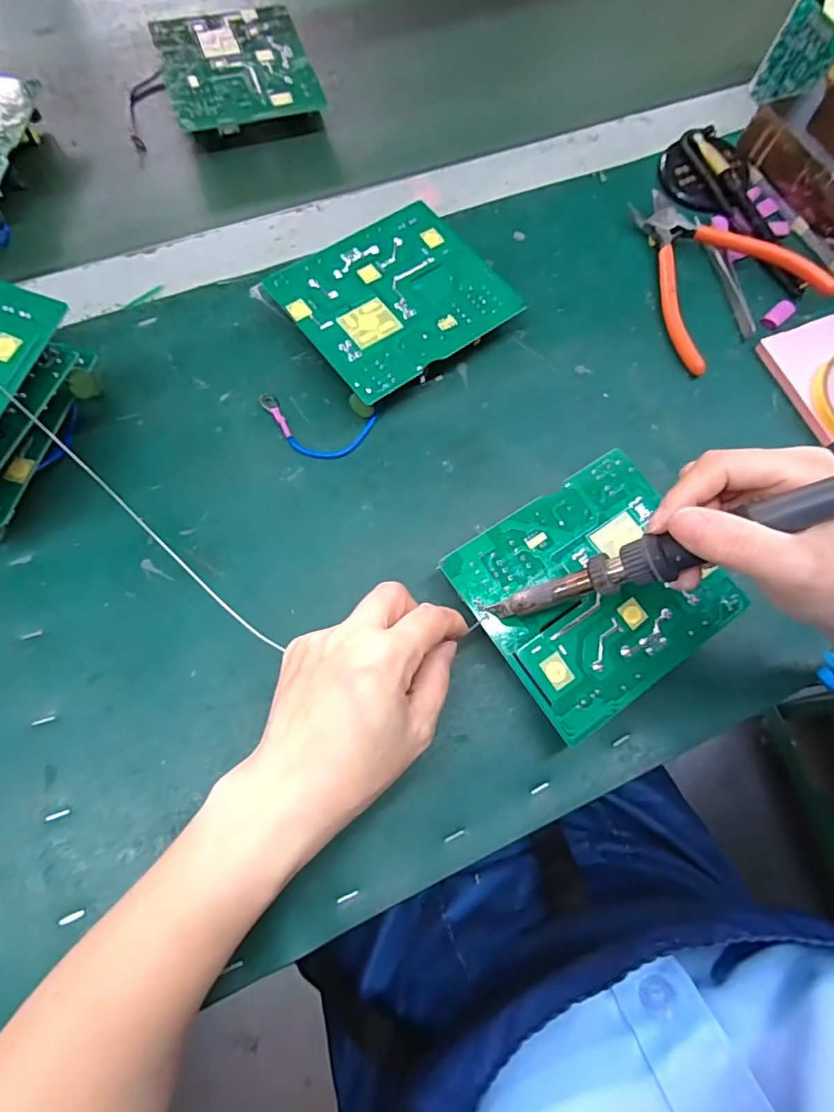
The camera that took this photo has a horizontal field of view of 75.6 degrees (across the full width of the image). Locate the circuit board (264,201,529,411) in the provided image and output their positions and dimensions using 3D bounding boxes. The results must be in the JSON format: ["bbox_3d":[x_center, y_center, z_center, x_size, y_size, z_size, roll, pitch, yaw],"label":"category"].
[{"bbox_3d":[-0.014,-0.167,0.358,0.128,0.026,0.110,-37,76,-14],"label":"circuit board"}]

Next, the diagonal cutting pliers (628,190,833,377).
[{"bbox_3d":[0.205,-0.210,0.388,0.118,0.022,0.137,-32,75,-12],"label":"diagonal cutting pliers"}]

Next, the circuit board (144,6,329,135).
[{"bbox_3d":[-0.144,-0.389,0.436,0.113,0.026,0.126,-19,72,-9],"label":"circuit board"}]

